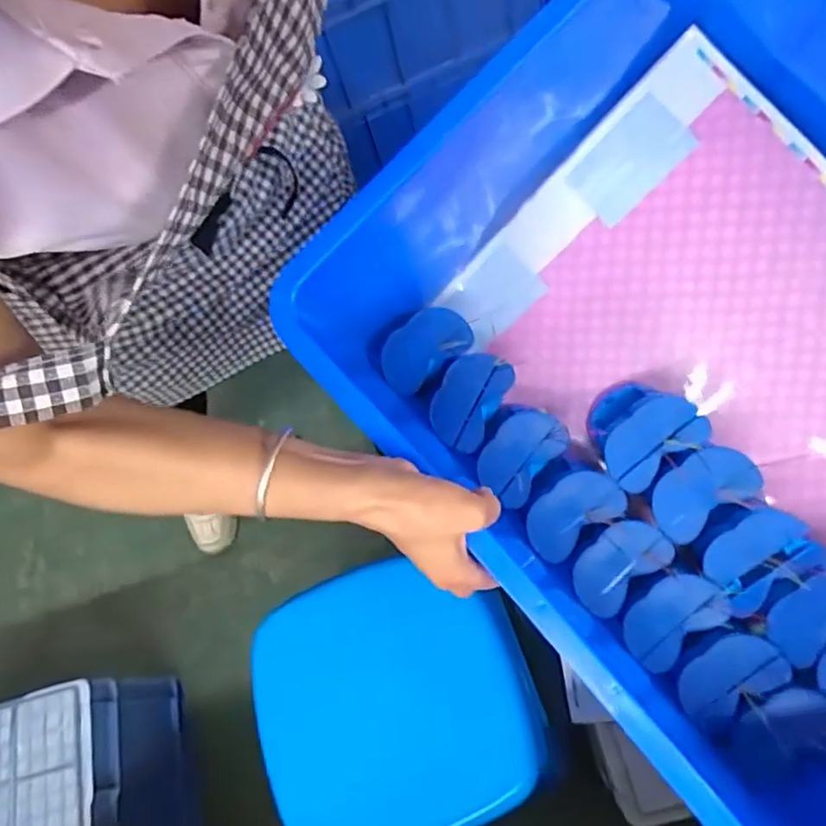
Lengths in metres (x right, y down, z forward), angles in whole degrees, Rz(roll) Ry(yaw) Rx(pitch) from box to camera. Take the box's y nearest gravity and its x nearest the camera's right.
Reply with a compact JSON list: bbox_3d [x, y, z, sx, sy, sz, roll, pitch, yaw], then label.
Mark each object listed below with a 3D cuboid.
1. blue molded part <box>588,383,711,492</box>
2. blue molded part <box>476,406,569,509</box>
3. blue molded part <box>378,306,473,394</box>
[{"bbox_3d":[0.209,0.009,0.594,0.113,0.055,0.114,-9,72,29],"label":"blue molded part"},{"bbox_3d":[0.100,0.039,0.601,0.065,0.032,0.092,33,73,14],"label":"blue molded part"},{"bbox_3d":[0.011,-0.066,0.636,0.094,0.023,0.059,-38,80,8],"label":"blue molded part"}]

